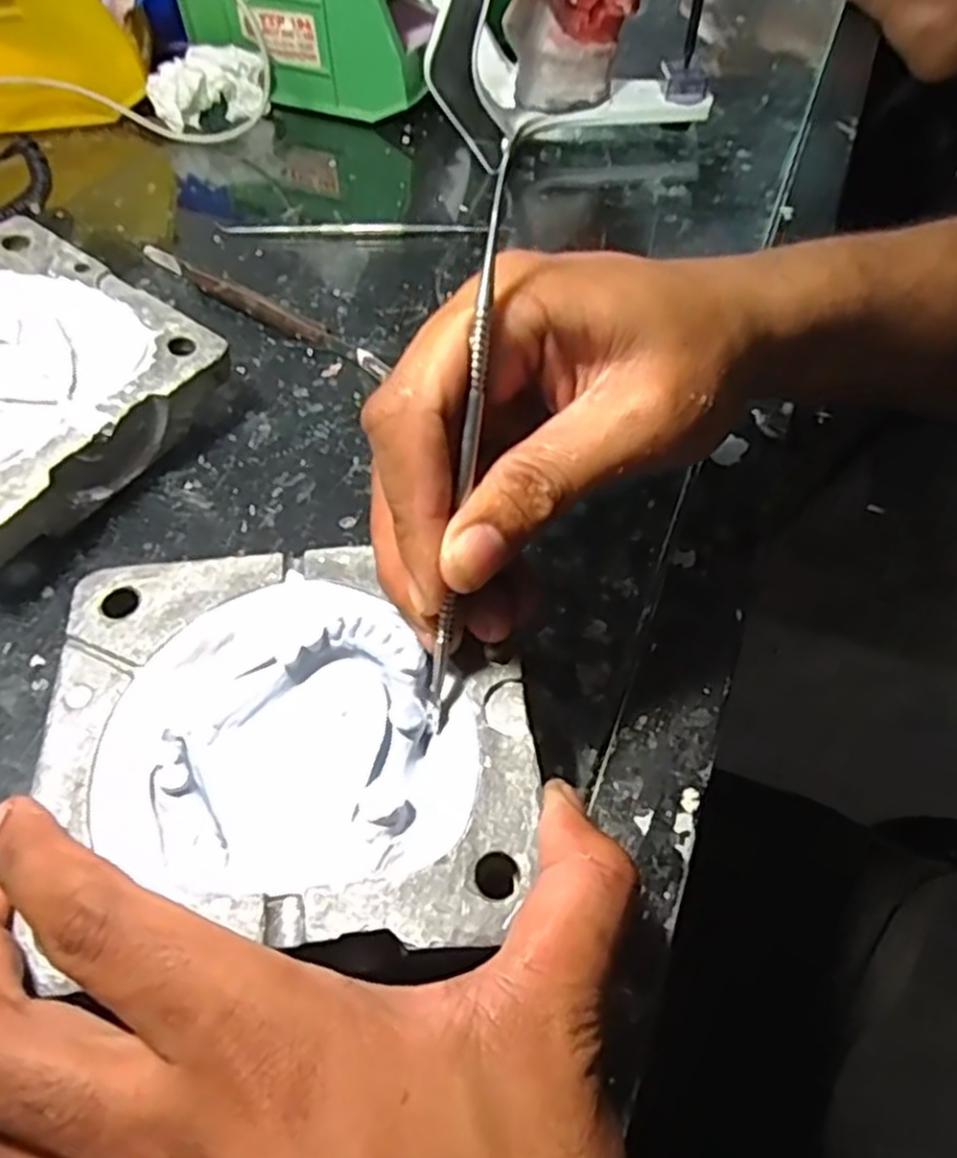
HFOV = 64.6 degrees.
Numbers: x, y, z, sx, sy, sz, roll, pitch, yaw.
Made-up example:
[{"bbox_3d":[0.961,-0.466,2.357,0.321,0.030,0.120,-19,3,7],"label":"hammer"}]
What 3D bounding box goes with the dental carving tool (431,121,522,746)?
[{"bbox_3d":[-0.003,-0.030,0.186,0.005,0.146,0.006,9,17,5],"label":"dental carving tool"}]

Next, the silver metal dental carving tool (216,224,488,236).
[{"bbox_3d":[-0.069,-0.195,0.421,0.146,0.006,0.011,0,54,-2],"label":"silver metal dental carving tool"}]

